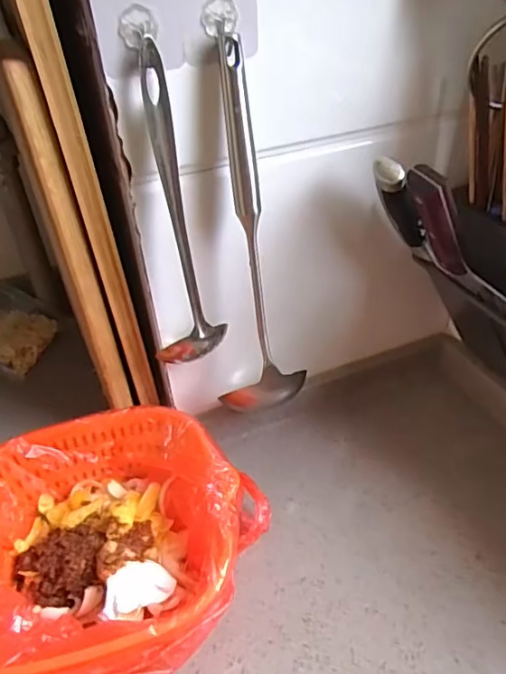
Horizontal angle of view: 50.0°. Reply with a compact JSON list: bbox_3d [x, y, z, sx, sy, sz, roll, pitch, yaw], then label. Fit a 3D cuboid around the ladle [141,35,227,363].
[{"bbox_3d":[-0.063,-0.087,0.429,0.058,0.247,0.057,-8,39,-5],"label":"ladle"}]

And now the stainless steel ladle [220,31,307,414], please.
[{"bbox_3d":[0.006,-0.063,0.468,0.073,0.333,0.067,1,40,6],"label":"stainless steel ladle"}]

